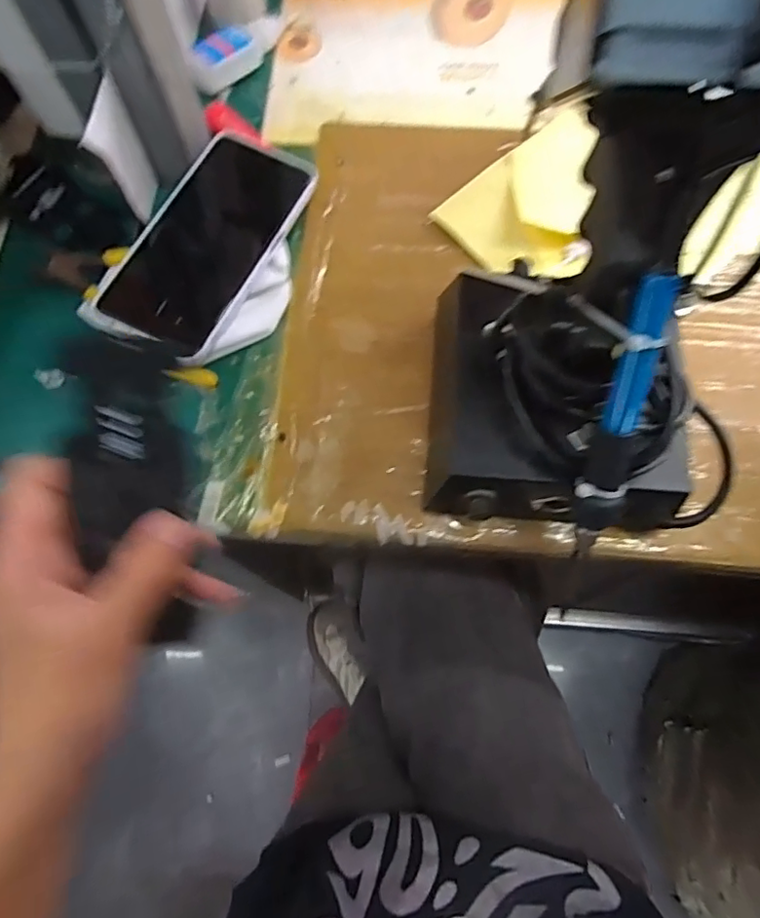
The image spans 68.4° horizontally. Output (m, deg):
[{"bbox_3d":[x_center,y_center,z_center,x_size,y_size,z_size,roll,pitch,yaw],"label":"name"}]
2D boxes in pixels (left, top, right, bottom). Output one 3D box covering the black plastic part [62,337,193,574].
[{"bbox_3d":[-0.092,-0.004,0.204,0.040,0.011,0.076,-4,98,-14],"label":"black plastic part"}]

